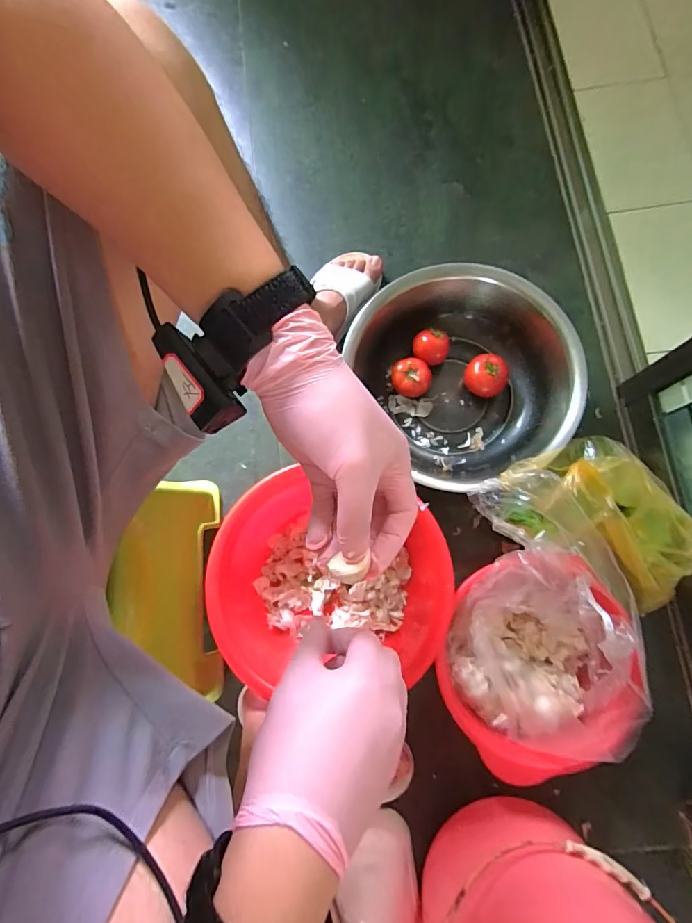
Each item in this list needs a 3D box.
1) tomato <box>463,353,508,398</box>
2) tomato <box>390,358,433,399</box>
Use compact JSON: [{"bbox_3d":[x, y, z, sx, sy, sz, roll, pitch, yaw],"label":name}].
[{"bbox_3d":[0.241,-0.145,0.750,0.070,0.071,0.063,42,84,10],"label":"tomato"},{"bbox_3d":[0.113,-0.146,0.761,0.069,0.051,0.060,-4,78,0],"label":"tomato"}]

